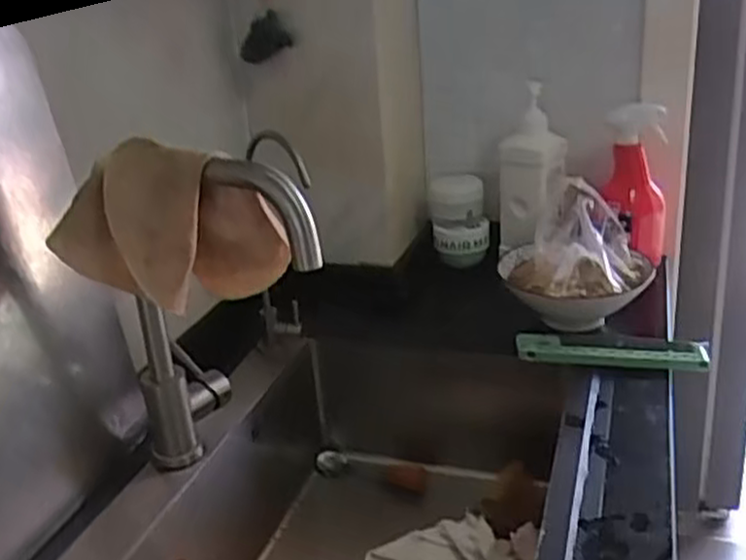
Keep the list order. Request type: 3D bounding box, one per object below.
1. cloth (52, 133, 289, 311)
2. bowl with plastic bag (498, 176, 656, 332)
[{"bbox_3d":[-0.176,-0.045,0.659,0.186,0.140,0.061,-4,23,2],"label":"cloth"},{"bbox_3d":[0.265,-0.035,1.007,0.173,0.152,0.190,-4,23,2],"label":"bowl with plastic bag"}]

